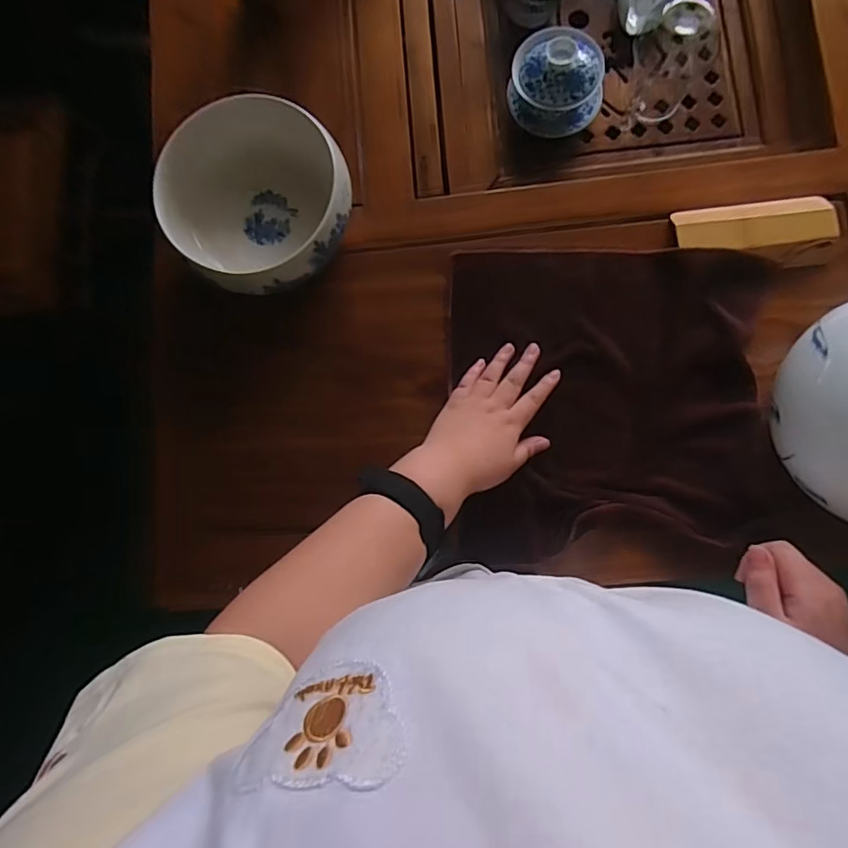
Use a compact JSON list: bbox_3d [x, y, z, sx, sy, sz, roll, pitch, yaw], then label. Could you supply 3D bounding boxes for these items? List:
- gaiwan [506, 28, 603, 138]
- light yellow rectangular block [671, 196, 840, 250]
[{"bbox_3d":[0.144,-0.370,0.572,0.099,0.062,0.086,15,85,6],"label":"gaiwan"},{"bbox_3d":[0.329,-0.199,0.527,0.146,0.011,0.050,-4,83,4],"label":"light yellow rectangular block"}]

